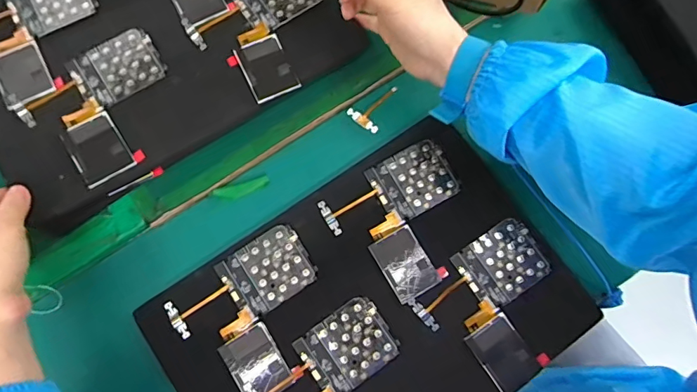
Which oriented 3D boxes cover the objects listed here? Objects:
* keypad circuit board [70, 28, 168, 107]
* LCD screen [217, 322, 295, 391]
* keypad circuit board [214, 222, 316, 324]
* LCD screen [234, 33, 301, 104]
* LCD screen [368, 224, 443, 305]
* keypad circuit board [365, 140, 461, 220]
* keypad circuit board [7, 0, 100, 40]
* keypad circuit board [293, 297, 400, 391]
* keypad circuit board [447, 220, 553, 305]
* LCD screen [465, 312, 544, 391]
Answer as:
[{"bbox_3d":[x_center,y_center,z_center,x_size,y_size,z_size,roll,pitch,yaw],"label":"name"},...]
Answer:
[{"bbox_3d":[-0.217,-0.121,0.437,0.076,0.004,0.065,-34,77,-9],"label":"keypad circuit board"},{"bbox_3d":[-0.080,0.147,0.404,0.044,0.004,0.060,-32,77,-9],"label":"LCD screen"},{"bbox_3d":[-0.074,0.069,0.425,0.077,0.005,0.062,-31,77,-9],"label":"keypad circuit board"},{"bbox_3d":[-0.077,-0.122,0.442,0.044,0.008,0.063,-25,71,-8],"label":"LCD screen"},{"bbox_3d":[0.053,0.062,0.430,0.044,0.004,0.062,-29,77,-8],"label":"LCD screen"},{"bbox_3d":[0.063,-0.015,0.451,0.076,0.005,0.063,-27,76,-8],"label":"keypad circuit board"},{"bbox_3d":[-0.293,-0.193,0.458,0.076,0.004,0.065,-33,77,-9],"label":"keypad circuit board"},{"bbox_3d":[0.000,0.133,0.410,0.077,0.004,0.061,-34,77,-9],"label":"keypad circuit board"},{"bbox_3d":[0.144,0.063,0.432,0.076,0.006,0.061,-32,77,-9],"label":"keypad circuit board"},{"bbox_3d":[0.139,0.140,0.413,0.044,0.004,0.060,-32,77,-9],"label":"LCD screen"}]

